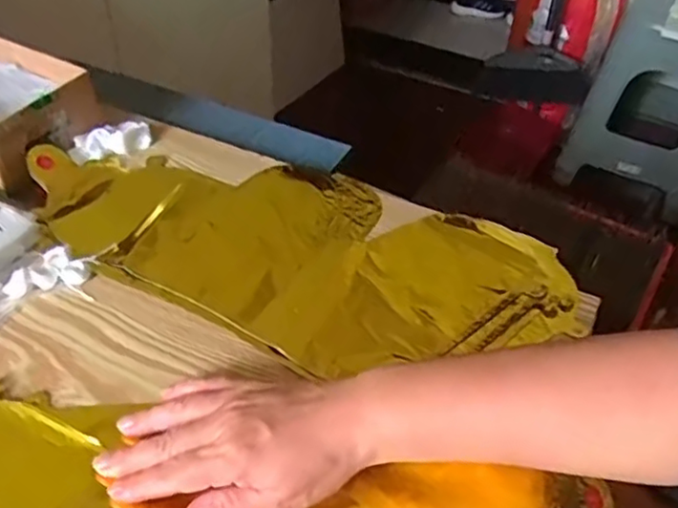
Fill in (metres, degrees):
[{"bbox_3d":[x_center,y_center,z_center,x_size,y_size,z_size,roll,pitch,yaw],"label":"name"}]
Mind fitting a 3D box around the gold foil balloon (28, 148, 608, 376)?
[{"bbox_3d":[-0.040,-0.013,0.534,0.455,0.010,0.198,21,47,19],"label":"gold foil balloon"}]

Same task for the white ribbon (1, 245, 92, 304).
[{"bbox_3d":[-0.222,0.015,0.498,0.060,0.016,0.040,-1,44,-3],"label":"white ribbon"}]

